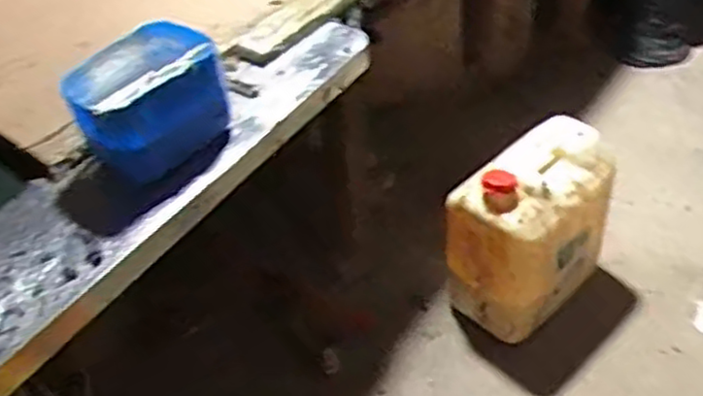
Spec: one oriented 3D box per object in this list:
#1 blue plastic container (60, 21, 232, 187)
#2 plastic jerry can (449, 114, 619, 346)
[{"bbox_3d":[-0.258,-0.127,0.975,0.198,0.160,0.144,-33,50,-24],"label":"blue plastic container"},{"bbox_3d":[0.365,0.059,1.509,0.235,0.371,0.322,29,54,30],"label":"plastic jerry can"}]

